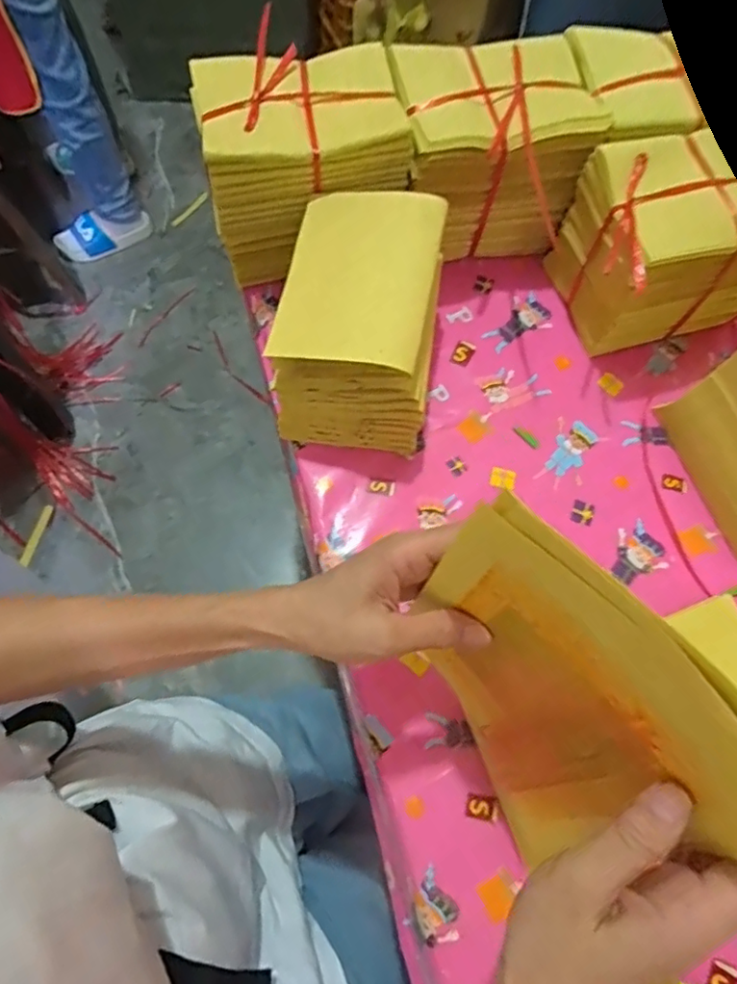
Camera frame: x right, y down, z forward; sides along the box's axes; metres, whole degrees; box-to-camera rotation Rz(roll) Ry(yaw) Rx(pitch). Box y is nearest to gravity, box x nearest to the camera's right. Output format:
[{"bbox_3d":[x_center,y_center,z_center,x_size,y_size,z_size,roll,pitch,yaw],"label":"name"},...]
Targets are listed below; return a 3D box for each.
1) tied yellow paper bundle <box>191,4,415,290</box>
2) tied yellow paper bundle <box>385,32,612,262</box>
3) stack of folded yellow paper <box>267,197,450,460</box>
[{"bbox_3d":[-0.059,-0.287,0.517,0.165,0.130,0.116,-11,69,-7],"label":"tied yellow paper bundle"},{"bbox_3d":[0.106,-0.304,0.541,0.159,0.146,0.116,-7,68,-5],"label":"tied yellow paper bundle"},{"bbox_3d":[-0.008,-0.140,0.483,0.118,0.119,0.176,7,68,0],"label":"stack of folded yellow paper"}]

